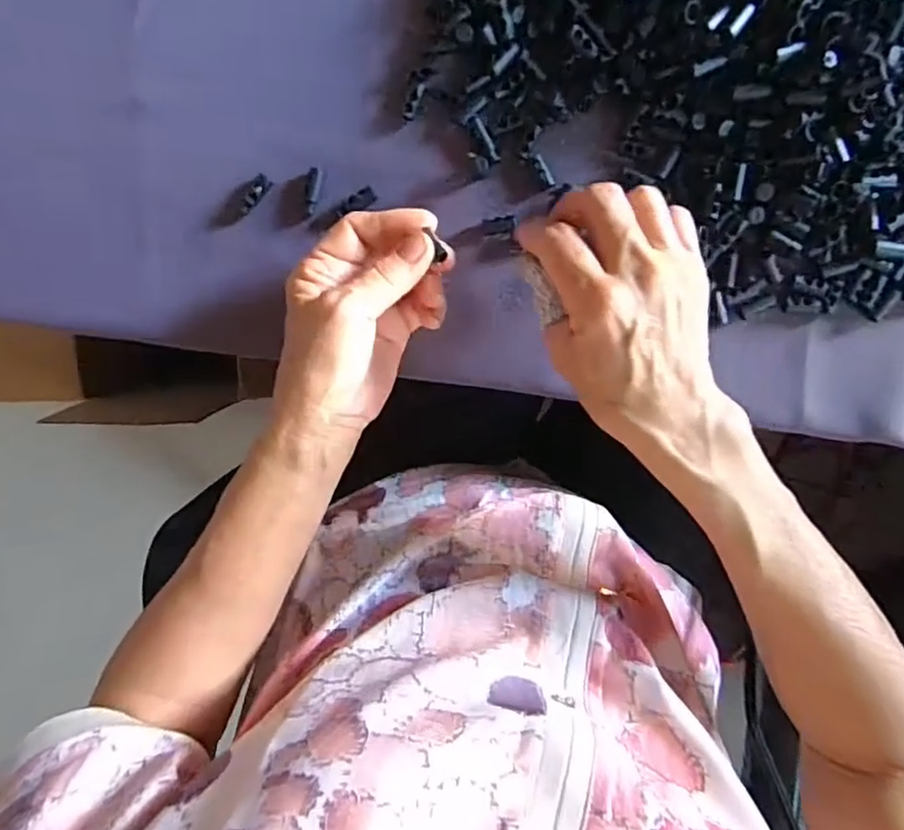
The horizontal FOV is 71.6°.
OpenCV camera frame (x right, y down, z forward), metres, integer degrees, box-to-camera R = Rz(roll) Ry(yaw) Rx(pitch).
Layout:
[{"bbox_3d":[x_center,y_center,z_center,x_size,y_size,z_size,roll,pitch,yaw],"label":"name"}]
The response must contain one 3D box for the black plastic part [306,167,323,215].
[{"bbox_3d":[-0.076,-0.123,0.344,0.008,0.004,0.024,10,100,1],"label":"black plastic part"}]

